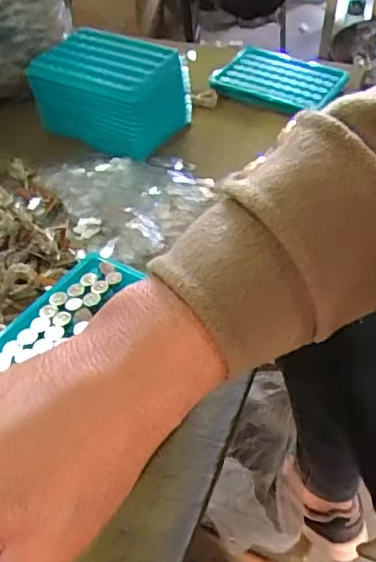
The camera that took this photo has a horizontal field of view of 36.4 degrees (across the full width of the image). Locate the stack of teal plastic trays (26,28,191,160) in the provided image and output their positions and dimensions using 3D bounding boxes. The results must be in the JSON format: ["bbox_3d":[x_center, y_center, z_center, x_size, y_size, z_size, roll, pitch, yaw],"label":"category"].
[{"bbox_3d":[-0.075,-0.186,0.563,0.131,0.076,0.089,20,50,19],"label":"stack of teal plastic trays"}]

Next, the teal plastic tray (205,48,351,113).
[{"bbox_3d":[0.100,-0.228,0.640,0.130,0.017,0.099,25,51,22],"label":"teal plastic tray"}]

